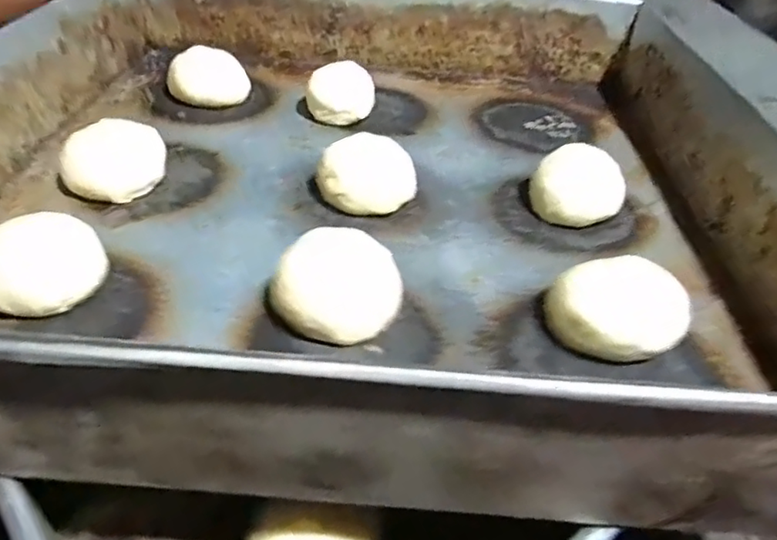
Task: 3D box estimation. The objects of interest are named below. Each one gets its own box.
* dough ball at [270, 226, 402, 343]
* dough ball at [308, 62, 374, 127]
[{"bbox_3d":[-0.021,0.005,0.262,0.052,0.030,0.043,7,40,3],"label":"dough ball"},{"bbox_3d":[-0.033,-0.125,0.425,0.045,0.030,0.039,4,39,-1],"label":"dough ball"}]

